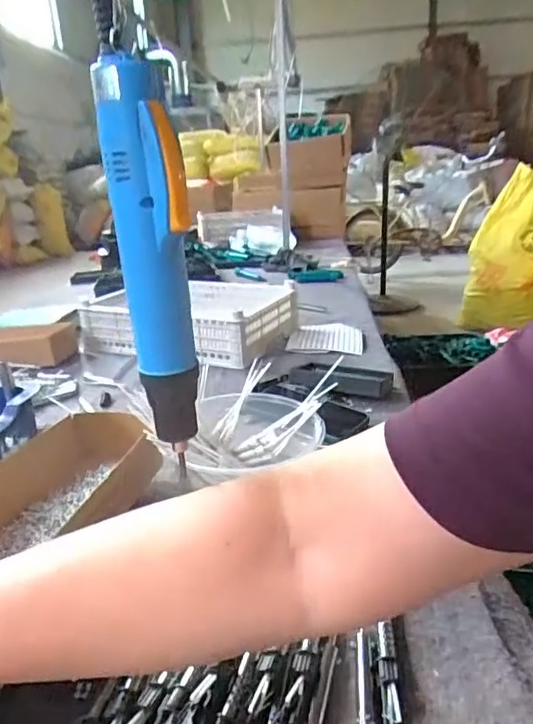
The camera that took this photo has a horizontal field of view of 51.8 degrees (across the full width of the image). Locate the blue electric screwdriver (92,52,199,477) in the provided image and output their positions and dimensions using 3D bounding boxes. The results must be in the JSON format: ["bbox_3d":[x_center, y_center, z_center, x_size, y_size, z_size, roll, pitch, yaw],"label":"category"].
[{"bbox_3d":[-0.058,-0.045,0.284,0.035,0.194,0.030,-10,21,-18],"label":"blue electric screwdriver"}]

